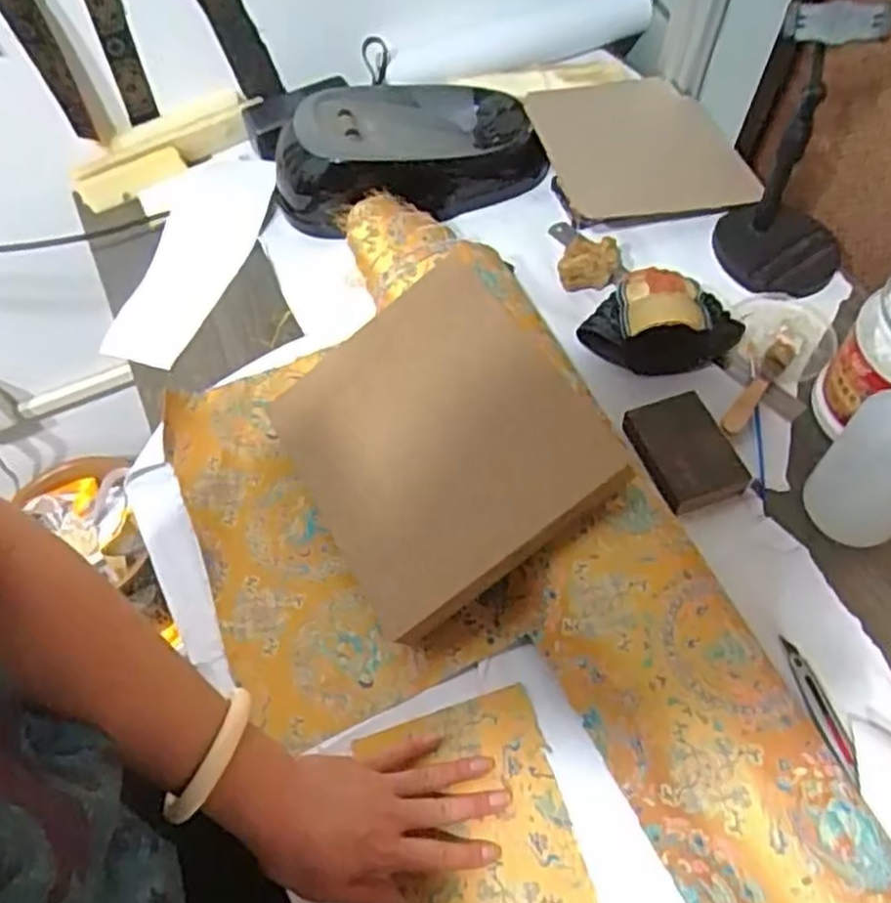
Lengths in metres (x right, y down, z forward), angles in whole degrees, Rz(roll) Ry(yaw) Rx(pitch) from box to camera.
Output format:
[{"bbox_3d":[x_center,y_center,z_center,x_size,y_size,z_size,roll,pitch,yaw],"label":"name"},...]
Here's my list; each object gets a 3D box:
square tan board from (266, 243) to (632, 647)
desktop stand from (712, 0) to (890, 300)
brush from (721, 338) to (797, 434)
[{"bbox_3d":[-0.015,-0.014,0.628,0.235,0.052,0.260,-43,57,17],"label":"square tan board"},{"bbox_3d":[0.339,-0.275,0.699,0.121,0.227,0.114,21,63,15],"label":"desktop stand"},{"bbox_3d":[0.288,-0.060,0.699,0.022,0.011,0.128,32,66,20],"label":"brush"}]

